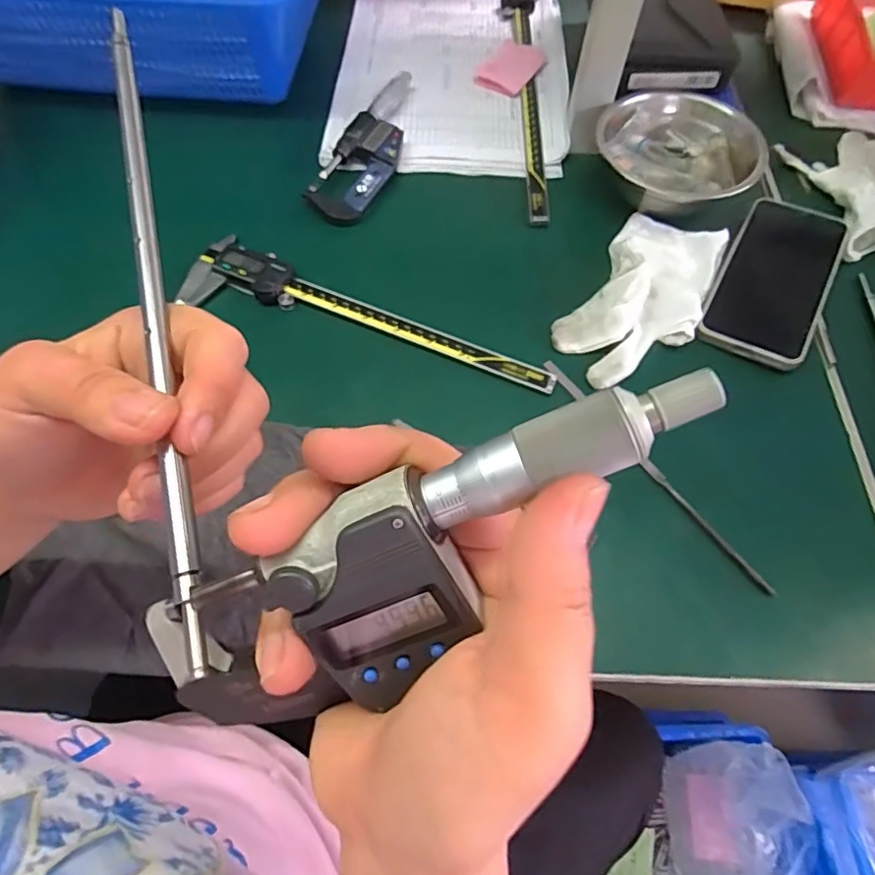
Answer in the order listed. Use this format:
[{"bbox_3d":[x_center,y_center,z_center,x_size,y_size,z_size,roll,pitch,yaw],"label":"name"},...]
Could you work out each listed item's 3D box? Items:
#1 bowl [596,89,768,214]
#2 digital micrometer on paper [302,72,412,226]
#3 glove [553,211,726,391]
[{"bbox_3d":[0.198,-0.234,0.479,0.124,0.047,0.124,0,63,-1],"label":"bowl"},{"bbox_3d":[-0.057,-0.258,0.513,0.054,0.023,0.178,20,64,9],"label":"digital micrometer on paper"},{"bbox_3d":[0.158,-0.112,0.432,0.083,0.028,0.172,33,67,15],"label":"glove"}]

